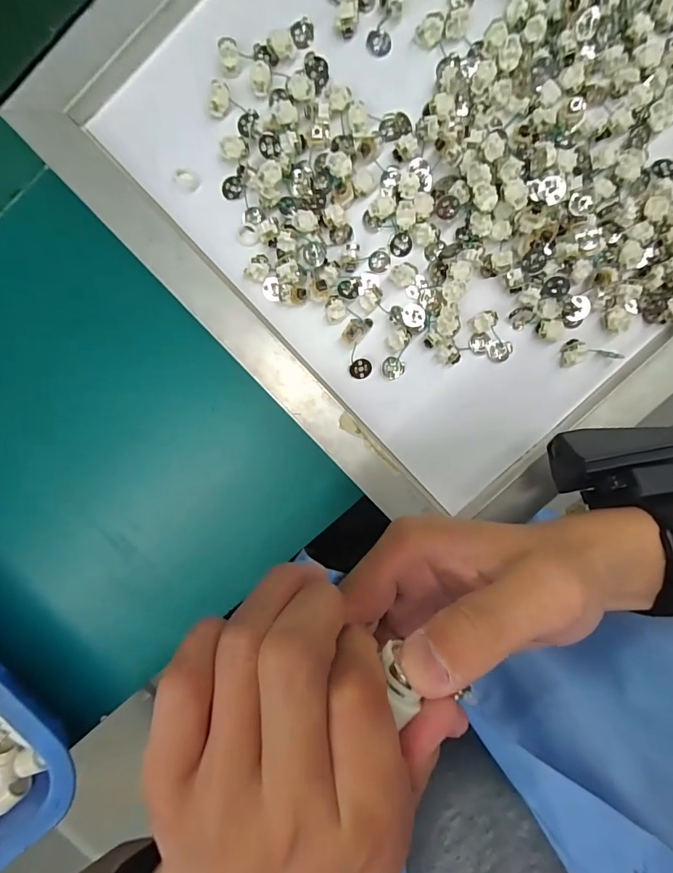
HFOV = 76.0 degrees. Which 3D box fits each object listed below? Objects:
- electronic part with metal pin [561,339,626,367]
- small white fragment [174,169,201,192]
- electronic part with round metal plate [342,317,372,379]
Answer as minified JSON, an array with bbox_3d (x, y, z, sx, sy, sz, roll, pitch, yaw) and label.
[{"bbox_3d":[0.172,-0.058,0.290,0.038,0.011,0.017,-8,95,2],"label":"electronic part with metal pin"},{"bbox_3d":[-0.097,-0.167,0.281,0.015,0.005,0.012,39,95,-2],"label":"small white fragment"},{"bbox_3d":[0.014,-0.059,0.289,0.020,0.013,0.040,1,95,1],"label":"electronic part with round metal plate"}]

